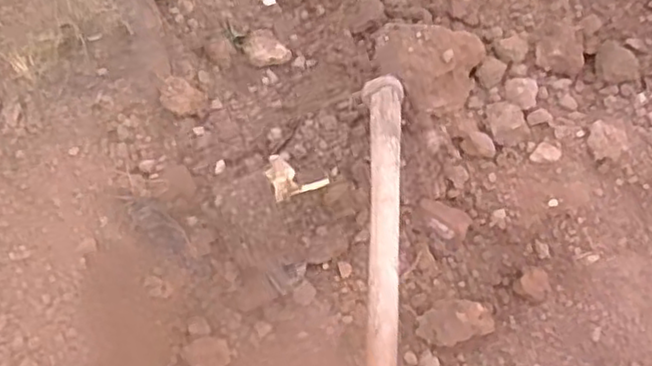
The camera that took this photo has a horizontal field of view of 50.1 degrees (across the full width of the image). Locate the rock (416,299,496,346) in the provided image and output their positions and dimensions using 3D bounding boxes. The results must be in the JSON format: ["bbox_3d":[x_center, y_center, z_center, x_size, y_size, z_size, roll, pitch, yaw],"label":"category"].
[{"bbox_3d":[0.227,0.240,1.208,0.131,0.057,0.075,0,74,-1],"label":"rock"}]

